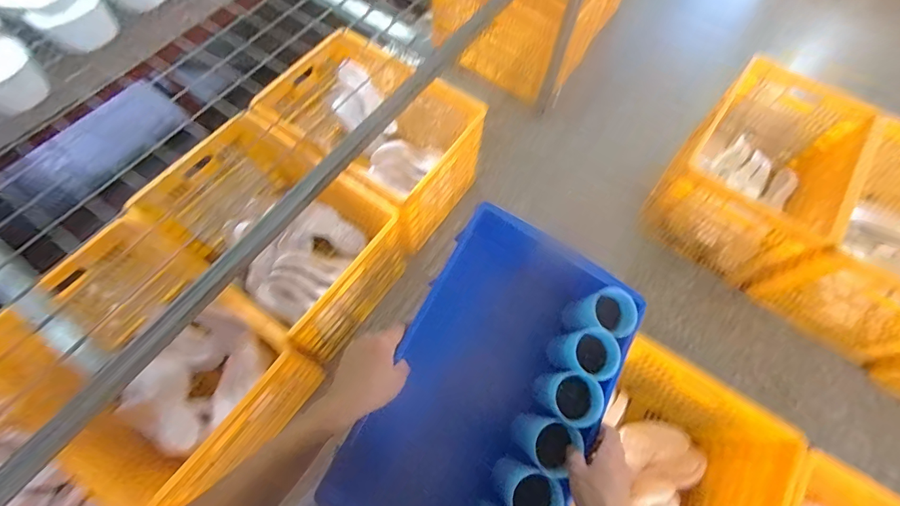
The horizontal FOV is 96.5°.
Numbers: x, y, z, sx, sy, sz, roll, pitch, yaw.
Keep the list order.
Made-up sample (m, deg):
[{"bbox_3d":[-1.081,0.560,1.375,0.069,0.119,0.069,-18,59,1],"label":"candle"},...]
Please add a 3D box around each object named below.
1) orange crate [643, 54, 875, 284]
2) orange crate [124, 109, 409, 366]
[{"bbox_3d":[1.126,-0.303,1.465,0.497,0.371,0.694,35,69,12],"label":"orange crate"},{"bbox_3d":[-0.524,-0.069,1.335,0.655,0.372,0.492,36,70,13],"label":"orange crate"}]

